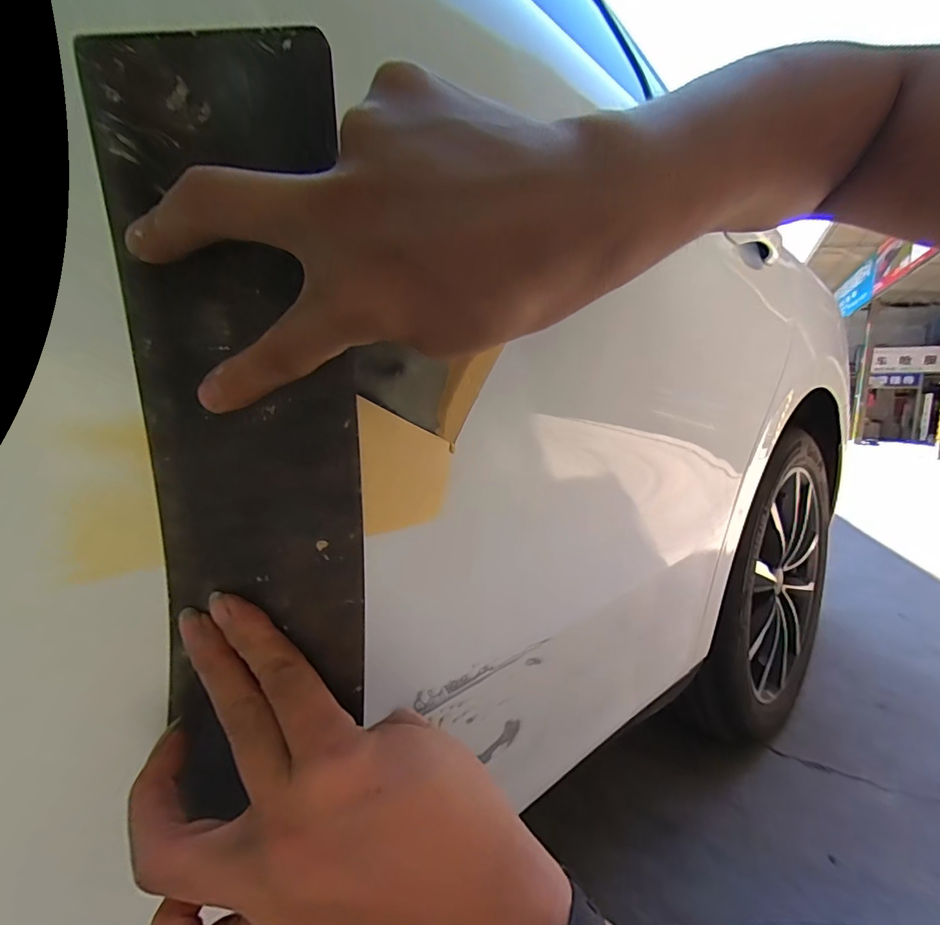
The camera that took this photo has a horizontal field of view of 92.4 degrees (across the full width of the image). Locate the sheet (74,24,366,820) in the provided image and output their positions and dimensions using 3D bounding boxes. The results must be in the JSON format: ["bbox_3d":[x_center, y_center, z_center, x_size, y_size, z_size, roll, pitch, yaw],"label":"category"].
[{"bbox_3d":[-0.091,0.001,0.183,0.088,0.300,0.018,0,14,0],"label":"sheet"}]

